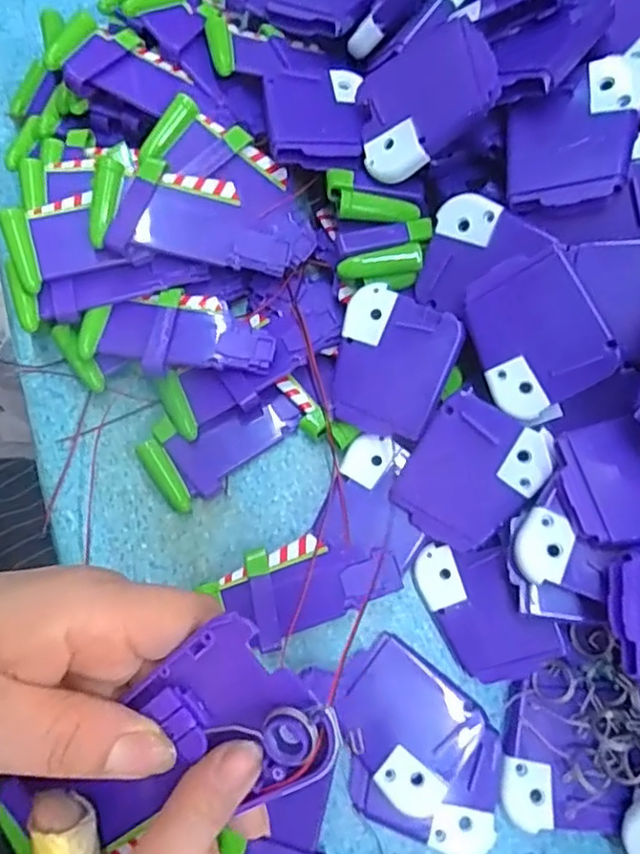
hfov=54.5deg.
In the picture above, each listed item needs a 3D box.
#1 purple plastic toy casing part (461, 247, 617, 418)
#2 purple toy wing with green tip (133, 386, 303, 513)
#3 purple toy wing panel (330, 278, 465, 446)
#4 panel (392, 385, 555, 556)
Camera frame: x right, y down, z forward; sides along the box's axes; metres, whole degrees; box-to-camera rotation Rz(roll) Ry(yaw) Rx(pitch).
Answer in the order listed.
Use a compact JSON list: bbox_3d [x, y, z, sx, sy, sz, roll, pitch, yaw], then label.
[{"bbox_3d":[0.087,-0.038,0.256,0.050,0.005,0.059,-31,86,26],"label":"purple plastic toy casing part"},{"bbox_3d":[-0.046,0.008,0.296,0.073,0.016,0.034,-31,77,-6],"label":"purple toy wing with green tip"},{"bbox_3d":[0.031,-0.027,0.277,0.050,0.005,0.061,21,98,13],"label":"purple toy wing panel"},{"bbox_3d":[0.064,0.020,0.268,0.051,0.005,0.063,40,105,9],"label":"panel"}]

